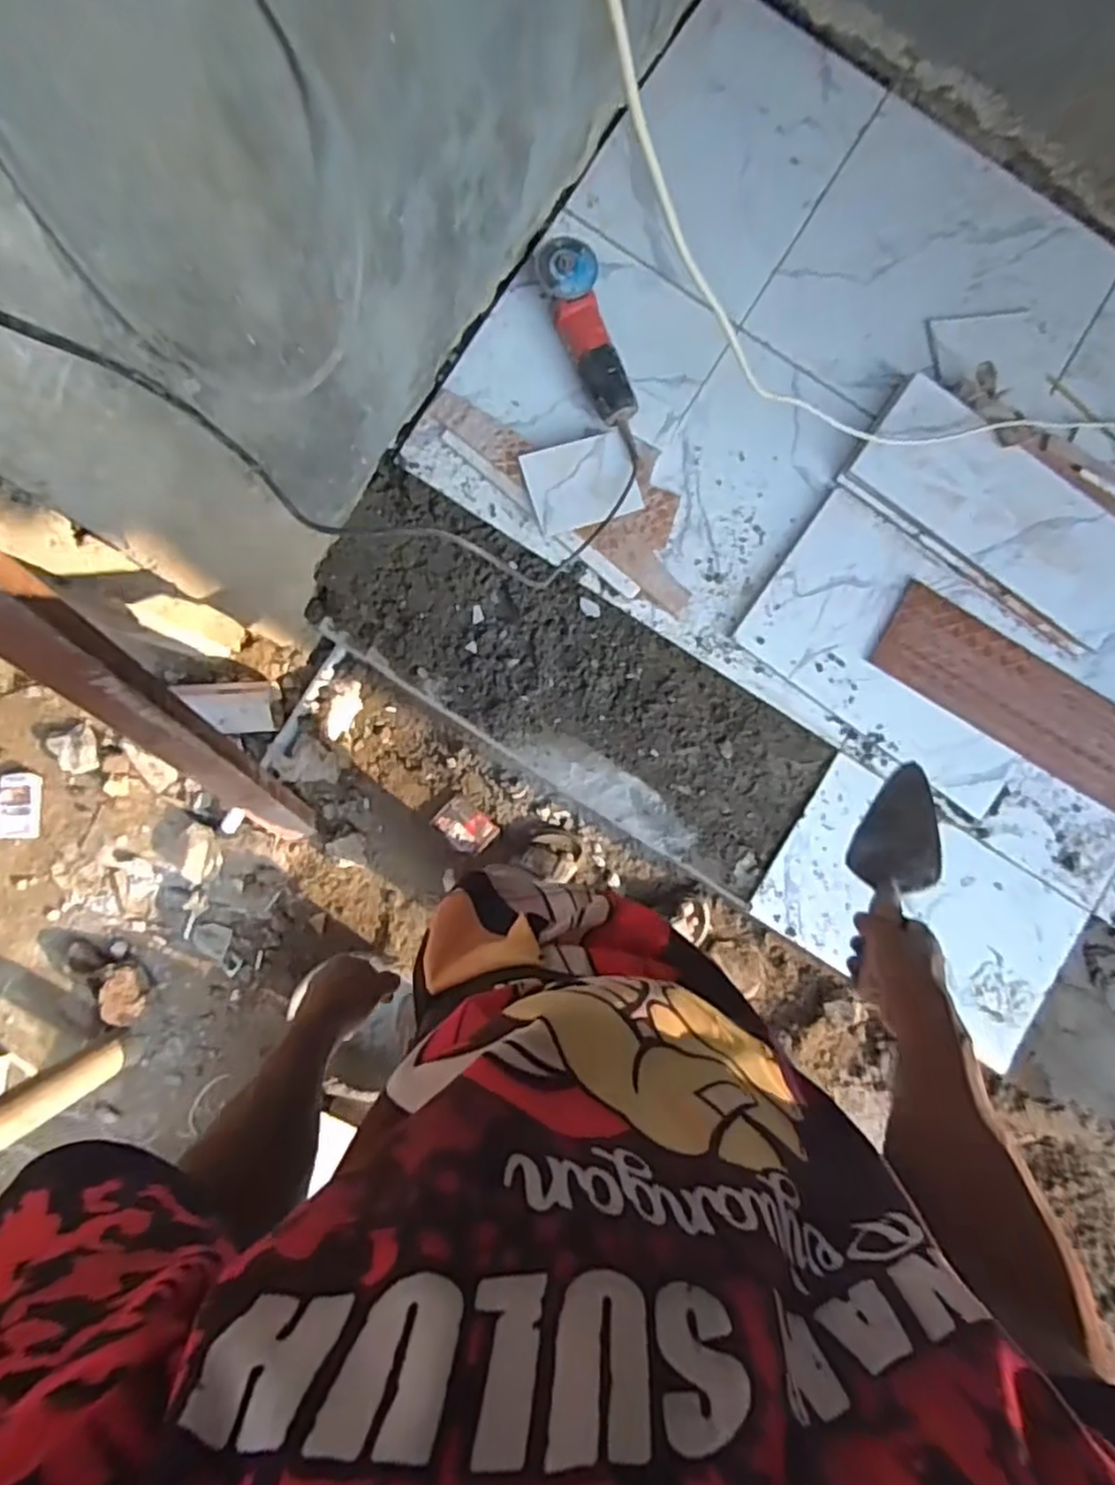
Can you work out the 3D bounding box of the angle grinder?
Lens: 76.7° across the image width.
[{"bbox_3d":[0.043,-0.623,1.086,0.089,0.079,0.273,-17,88,-4],"label":"angle grinder"}]

